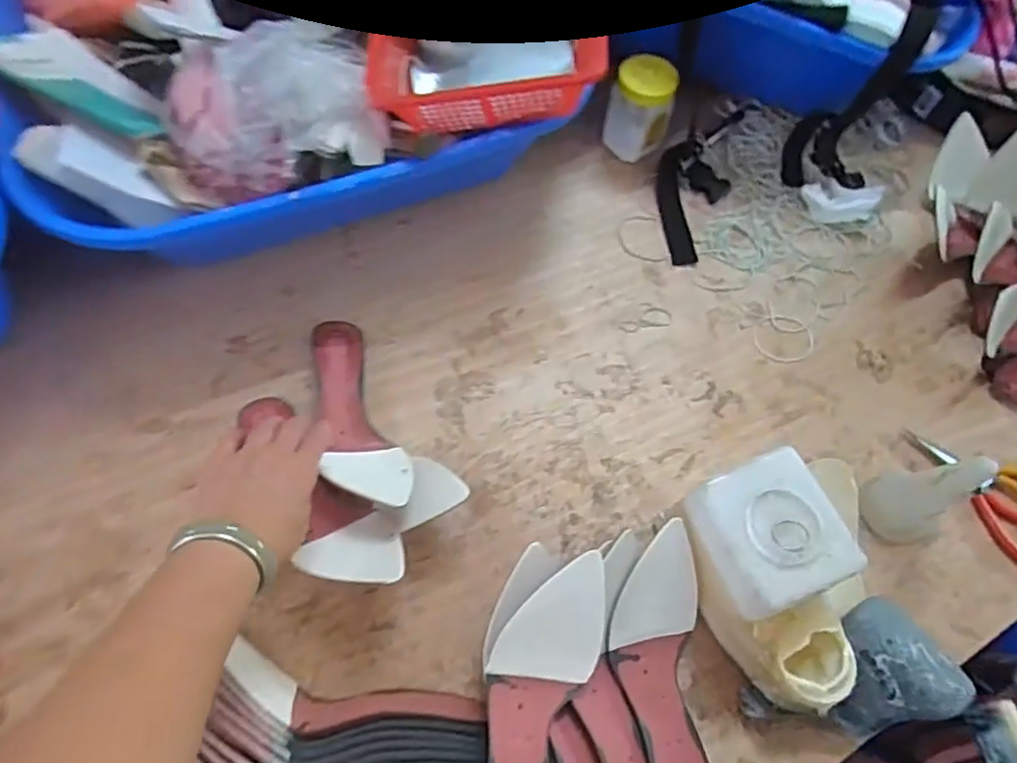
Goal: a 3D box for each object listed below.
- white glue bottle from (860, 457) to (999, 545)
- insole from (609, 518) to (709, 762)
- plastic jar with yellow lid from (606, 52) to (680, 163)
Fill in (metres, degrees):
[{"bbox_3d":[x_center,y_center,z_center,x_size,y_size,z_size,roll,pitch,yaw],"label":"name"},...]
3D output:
[{"bbox_3d":[0.398,0.108,0.597,0.057,0.129,0.069,-16,66,-11],"label":"white glue bottle"},{"bbox_3d":[0.132,0.256,0.539,0.082,0.071,0.249,0,64,-4],"label":"insole"},{"bbox_3d":[0.167,-0.342,0.809,0.079,0.111,0.067,10,64,1],"label":"plastic jar with yellow lid"}]

